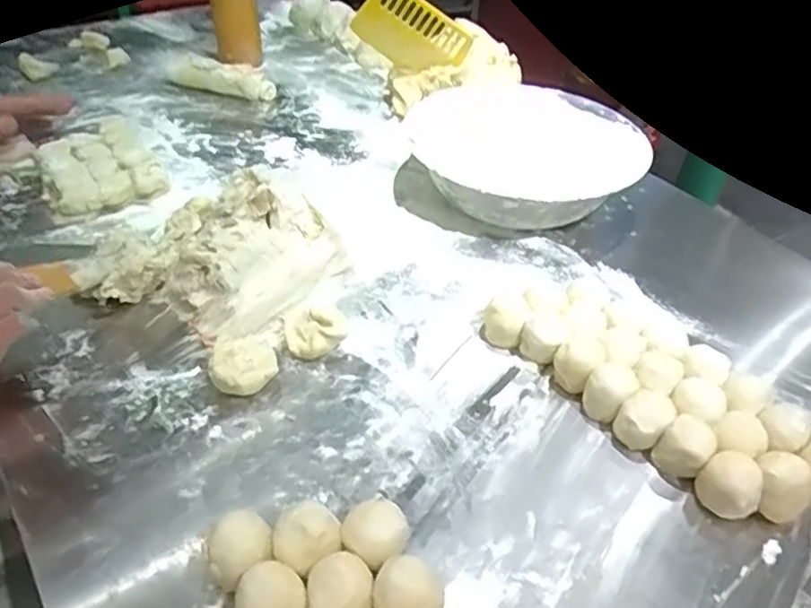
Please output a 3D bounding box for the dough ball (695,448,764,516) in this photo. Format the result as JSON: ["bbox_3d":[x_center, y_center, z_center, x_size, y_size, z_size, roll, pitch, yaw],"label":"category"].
[{"bbox_3d":[0.240,0.136,0.471,0.041,0.044,0.036,32,50,29],"label":"dough ball"}]

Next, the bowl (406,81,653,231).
[{"bbox_3d":[0.142,-0.184,0.791,0.264,0.081,0.292,3,42,0],"label":"bowl"}]

